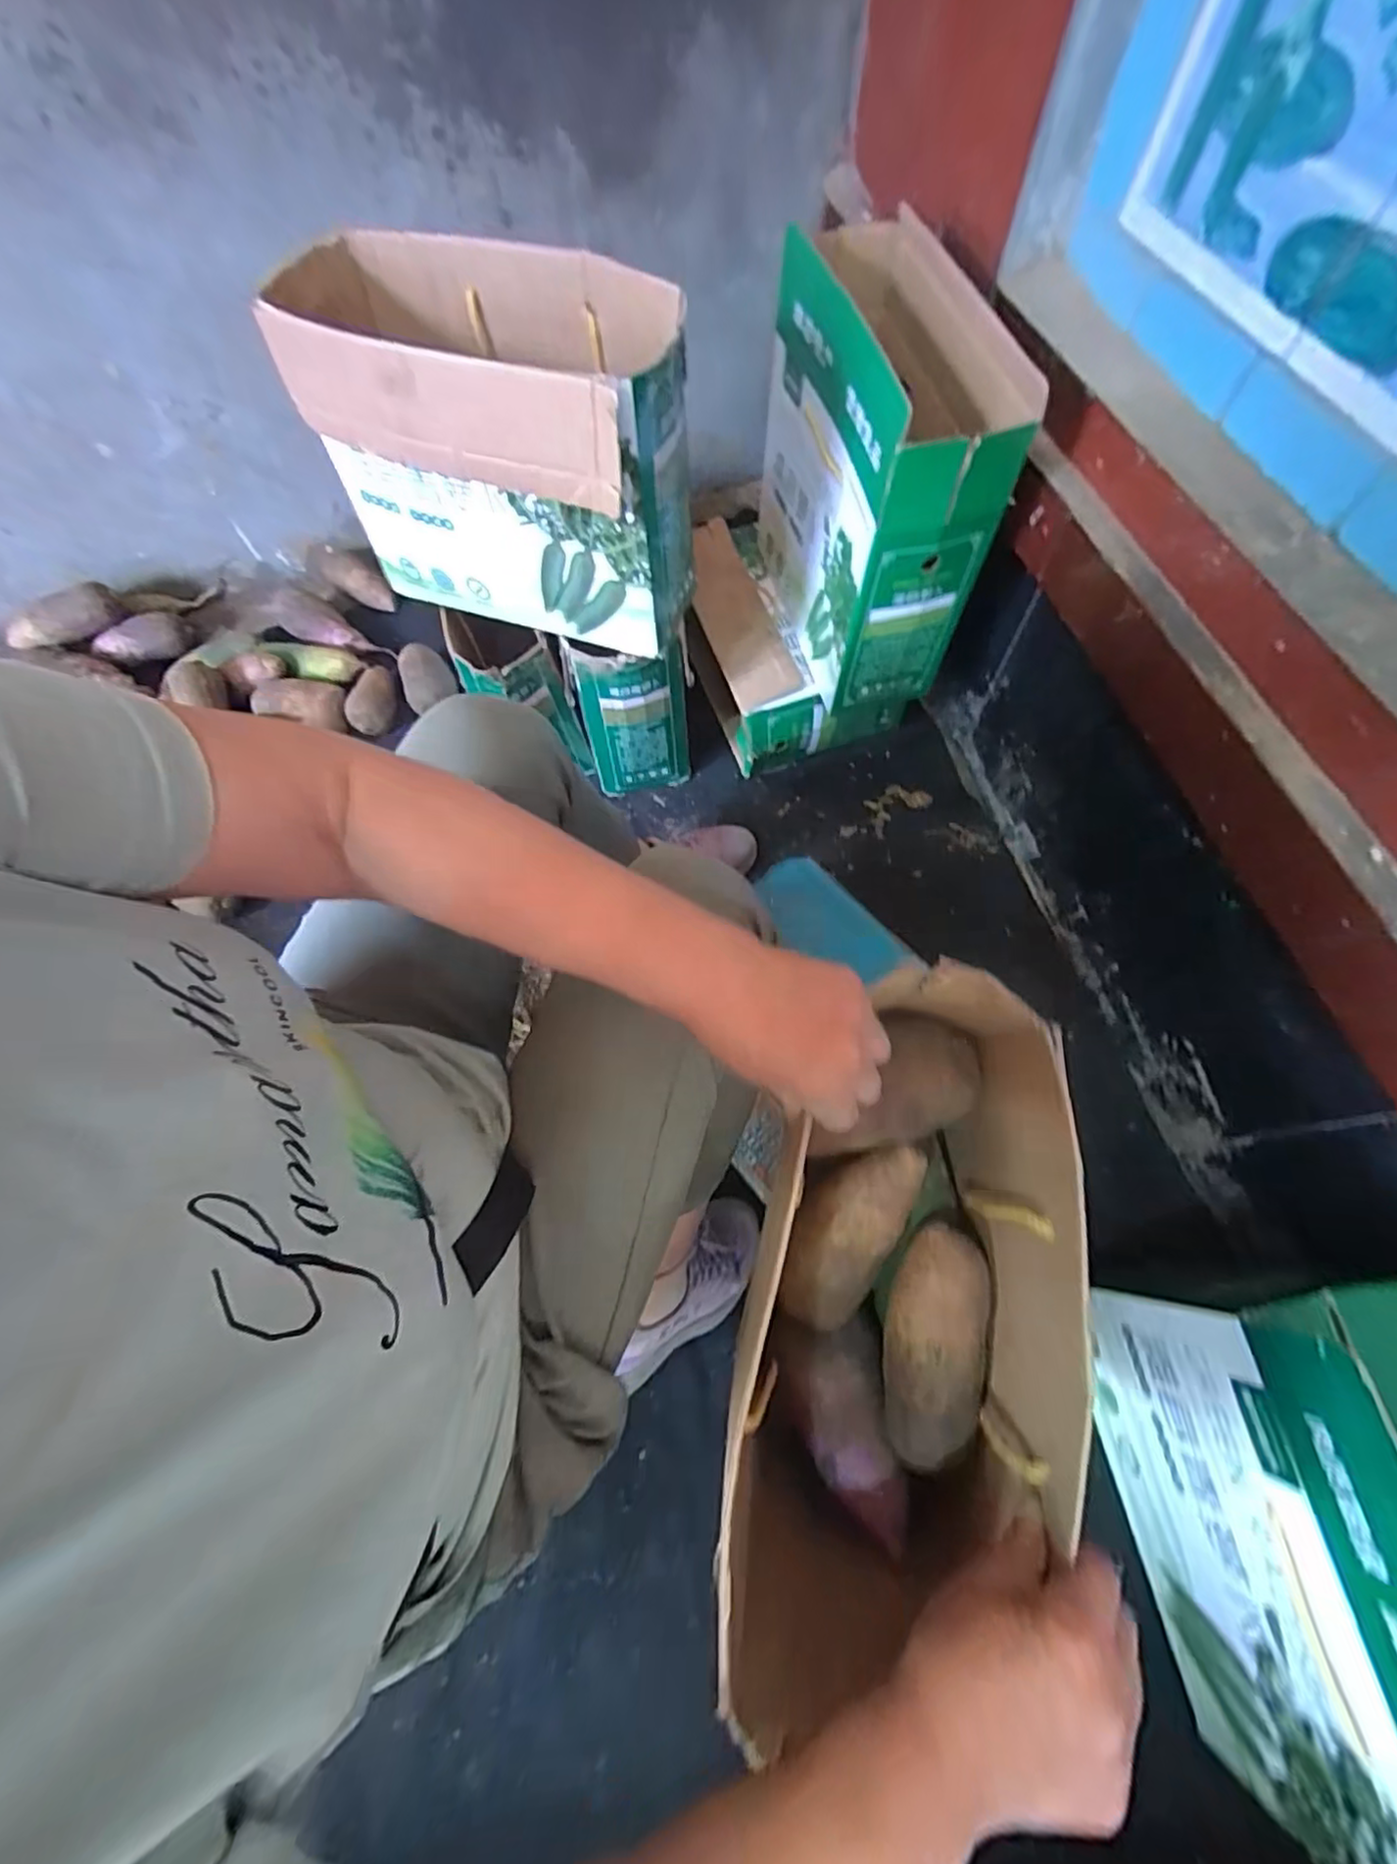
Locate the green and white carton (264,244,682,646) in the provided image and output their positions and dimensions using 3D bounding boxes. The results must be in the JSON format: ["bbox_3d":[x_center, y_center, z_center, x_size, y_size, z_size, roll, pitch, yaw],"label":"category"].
[{"bbox_3d":[-0.182,-0.479,0.647,0.357,0.270,0.205,16,67,10],"label":"green and white carton"}]

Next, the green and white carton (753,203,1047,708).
[{"bbox_3d":[0.196,-0.522,0.767,0.157,0.359,0.356,-13,65,-3],"label":"green and white carton"}]

